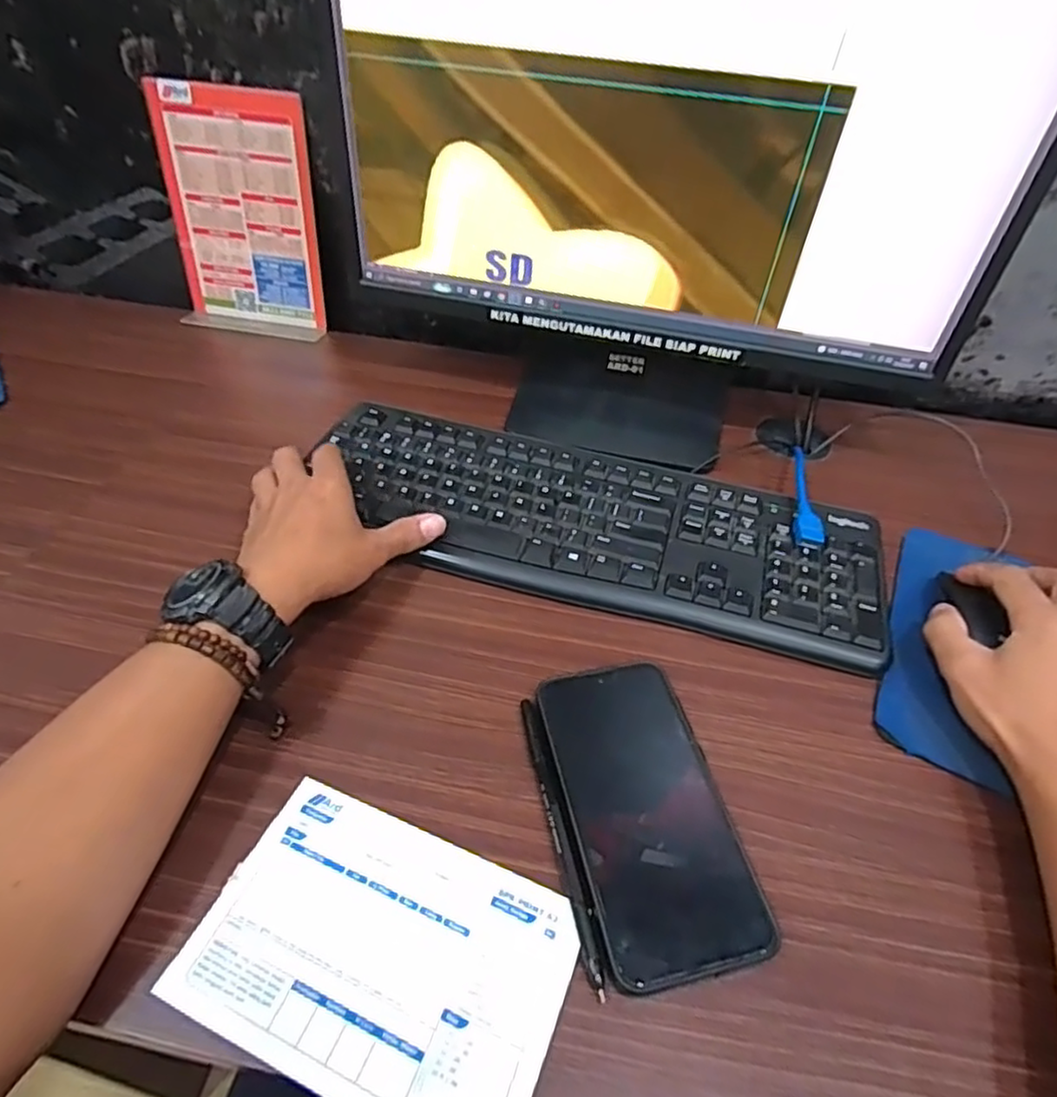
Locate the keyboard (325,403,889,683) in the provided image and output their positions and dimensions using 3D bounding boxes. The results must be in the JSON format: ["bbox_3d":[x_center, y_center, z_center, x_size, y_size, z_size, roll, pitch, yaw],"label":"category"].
[{"bbox_3d":[0.044,-0.022,0.492,0.419,0.017,0.152,18,49,13],"label":"keyboard"}]

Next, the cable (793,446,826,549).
[{"bbox_3d":[0.210,-0.040,0.497,0.019,0.015,0.102,11,48,8],"label":"cable"}]

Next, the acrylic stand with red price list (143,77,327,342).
[{"bbox_3d":[-0.284,-0.322,0.645,0.147,0.203,0.065,7,46,4],"label":"acrylic stand with red price list"}]

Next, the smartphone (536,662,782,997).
[{"bbox_3d":[0.060,0.132,0.344,0.076,0.014,0.159,-9,49,-10],"label":"smartphone"}]

